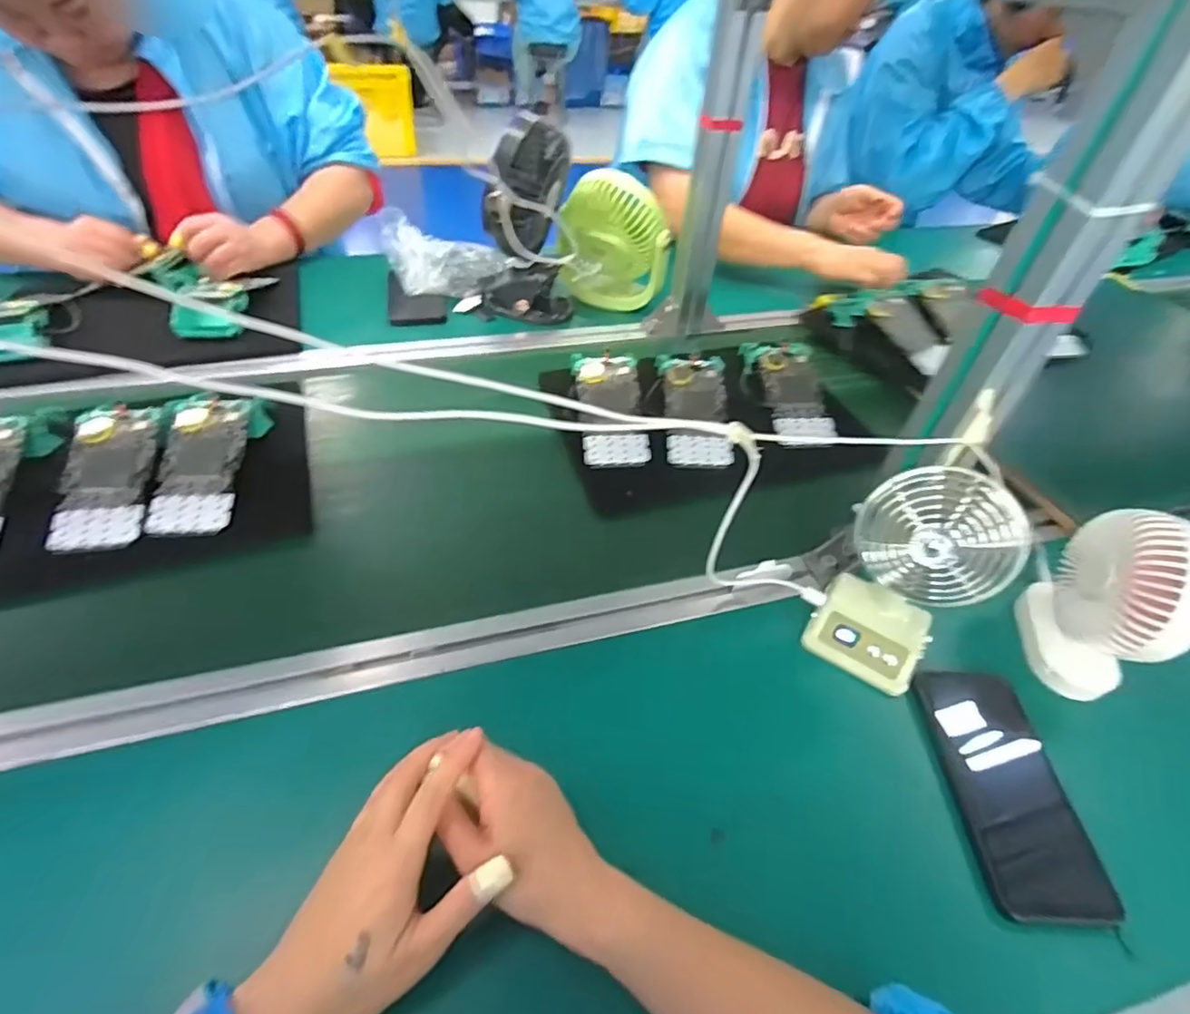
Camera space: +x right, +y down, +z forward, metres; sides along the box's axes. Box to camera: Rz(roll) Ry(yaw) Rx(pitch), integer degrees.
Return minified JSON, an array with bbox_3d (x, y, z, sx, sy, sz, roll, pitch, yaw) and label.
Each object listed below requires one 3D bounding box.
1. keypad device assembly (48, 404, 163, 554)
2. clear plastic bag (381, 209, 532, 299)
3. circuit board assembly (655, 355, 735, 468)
[{"bbox_3d":[-0.440,-0.027,0.525,0.070,0.015,0.141,-7,64,-7],"label":"keypad device assembly"},{"bbox_3d":[-0.207,-0.363,0.840,0.164,0.096,0.079,-25,48,-24],"label":"clear plastic bag"},{"bbox_3d":[0.112,-0.111,0.651,0.070,0.015,0.154,3,64,-5],"label":"circuit board assembly"}]

